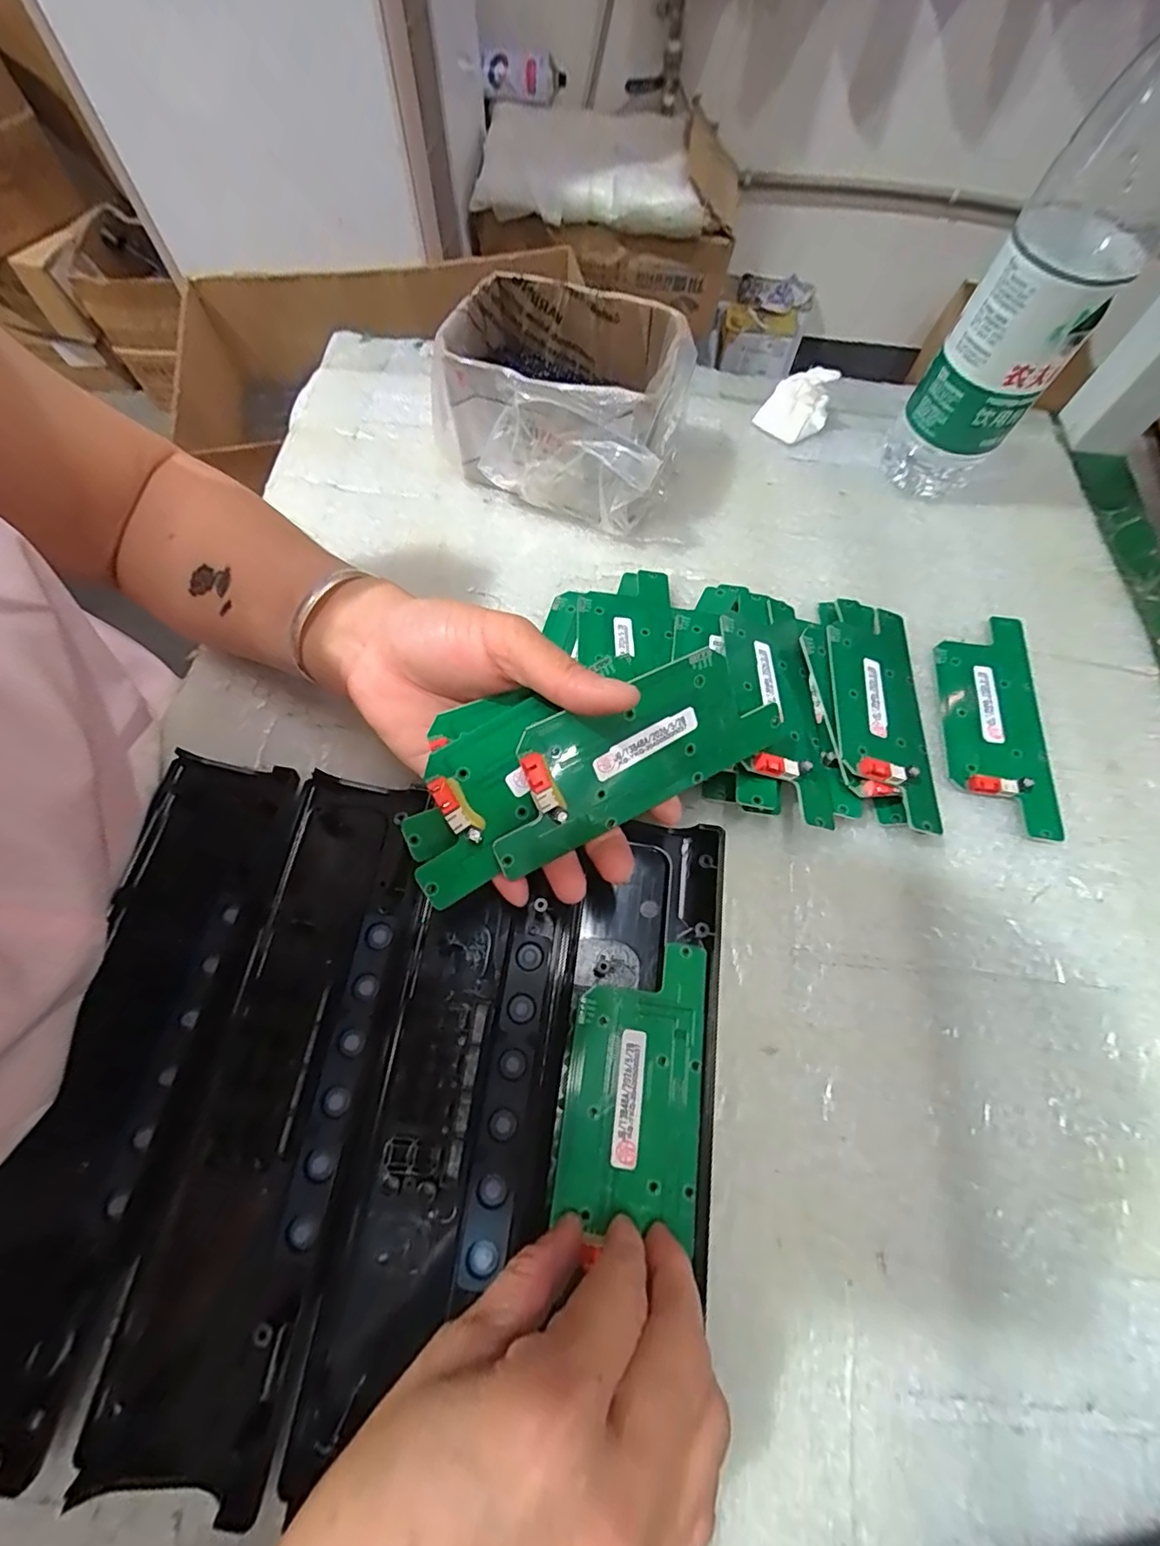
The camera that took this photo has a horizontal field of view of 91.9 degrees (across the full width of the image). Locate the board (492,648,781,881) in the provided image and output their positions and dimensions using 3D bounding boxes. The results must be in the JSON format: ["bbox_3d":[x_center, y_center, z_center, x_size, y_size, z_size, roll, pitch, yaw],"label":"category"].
[{"bbox_3d":[0.024,-0.009,0.224,0.130,0.008,0.052,-26,115,-15],"label":"board"}]

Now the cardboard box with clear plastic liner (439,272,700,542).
[{"bbox_3d":[-0.006,-0.222,0.343,0.133,0.080,0.097,22,68,7],"label":"cardboard box with clear plastic liner"}]

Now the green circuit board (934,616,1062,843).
[{"bbox_3d":[0.231,-0.032,0.312,0.054,0.010,0.135,9,67,1],"label":"green circuit board"}]

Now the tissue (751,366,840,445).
[{"bbox_3d":[0.151,-0.257,0.385,0.040,0.031,0.040,38,71,13],"label":"tissue"}]

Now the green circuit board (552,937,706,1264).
[{"bbox_3d":[0.023,0.124,0.233,0.054,0.004,0.103,8,67,1],"label":"green circuit board"}]

